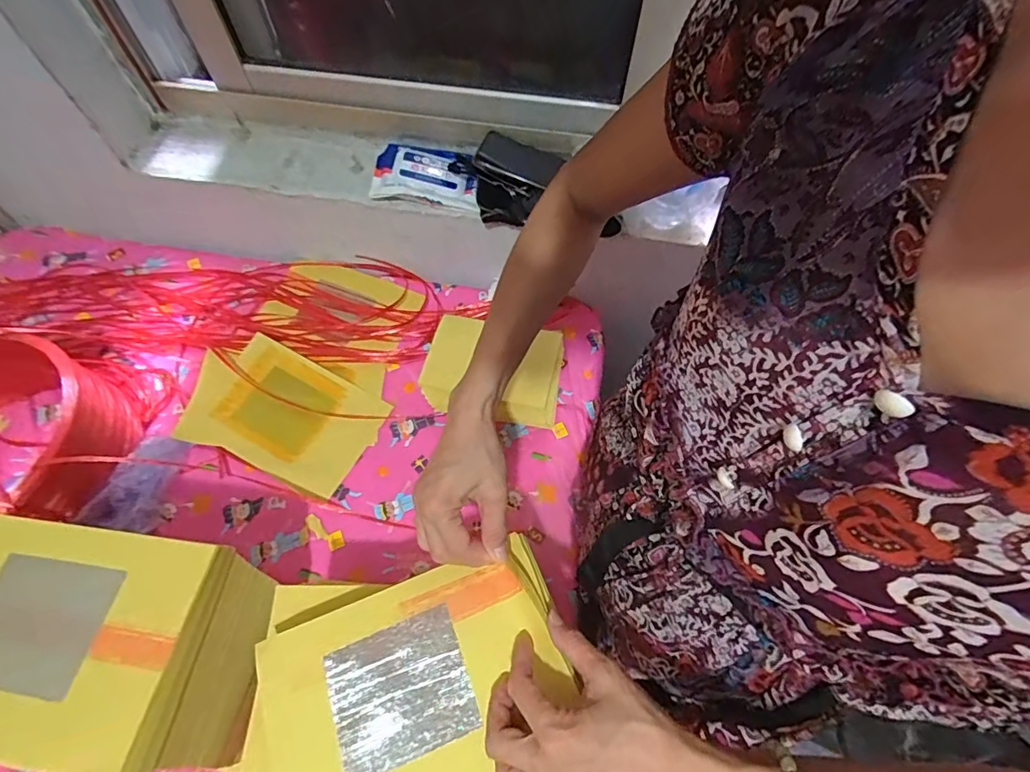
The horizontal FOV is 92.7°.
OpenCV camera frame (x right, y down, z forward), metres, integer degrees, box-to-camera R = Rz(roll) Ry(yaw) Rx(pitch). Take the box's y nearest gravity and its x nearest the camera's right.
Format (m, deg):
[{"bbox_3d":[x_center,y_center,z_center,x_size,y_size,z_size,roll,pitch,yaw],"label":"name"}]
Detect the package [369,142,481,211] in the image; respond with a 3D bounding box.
[{"bbox_3d":[-0.122,-0.293,0.678,0.144,0.033,0.087,8,61,3],"label":"package"}]

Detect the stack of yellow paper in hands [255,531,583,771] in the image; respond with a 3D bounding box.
[{"bbox_3d":[-0.072,0.231,0.375,0.228,0.026,0.159,-20,67,-8],"label":"stack of yellow paper in hands"}]

